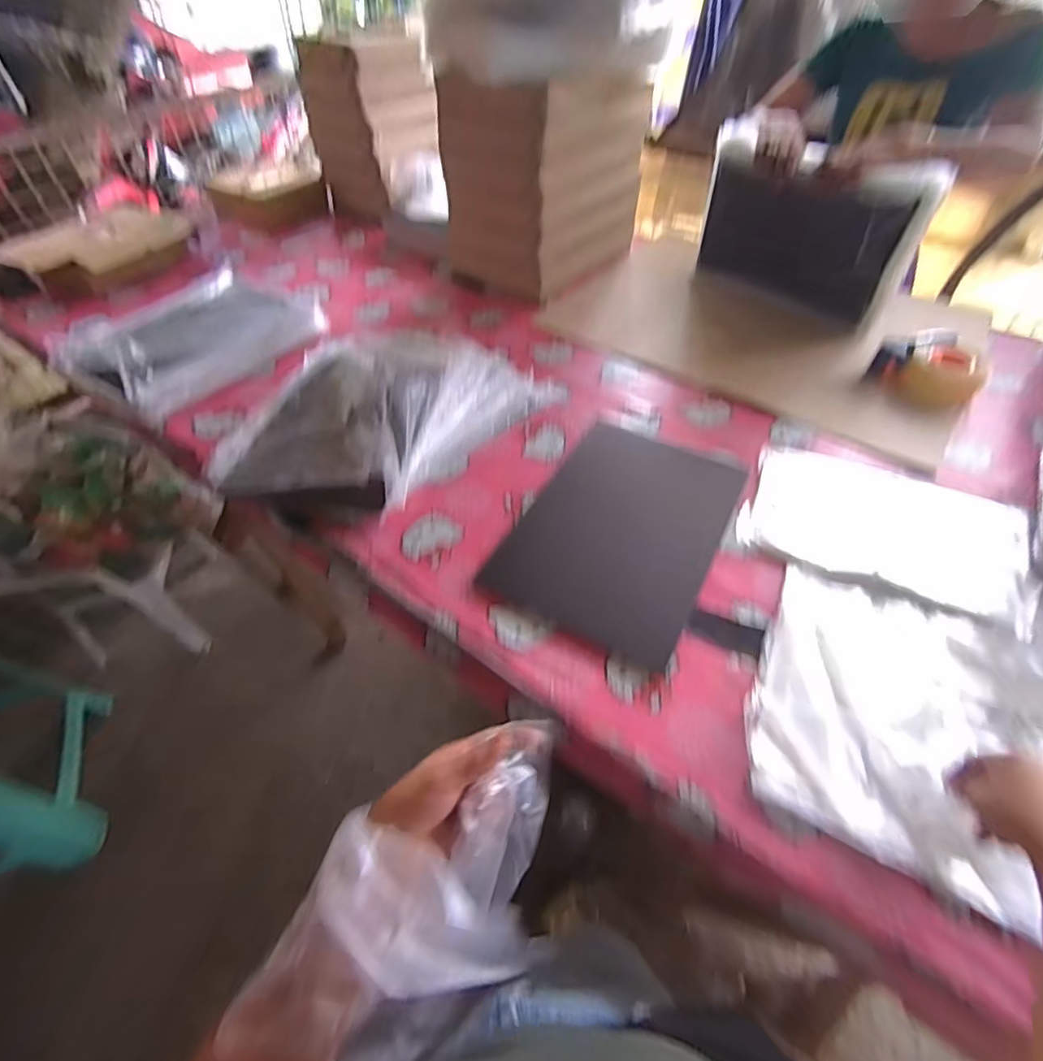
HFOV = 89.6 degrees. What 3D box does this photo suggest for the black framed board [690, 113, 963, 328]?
[{"bbox_3d":[0.547,-0.597,1.032,0.404,0.253,0.072,37,67,26],"label":"black framed board"}]

